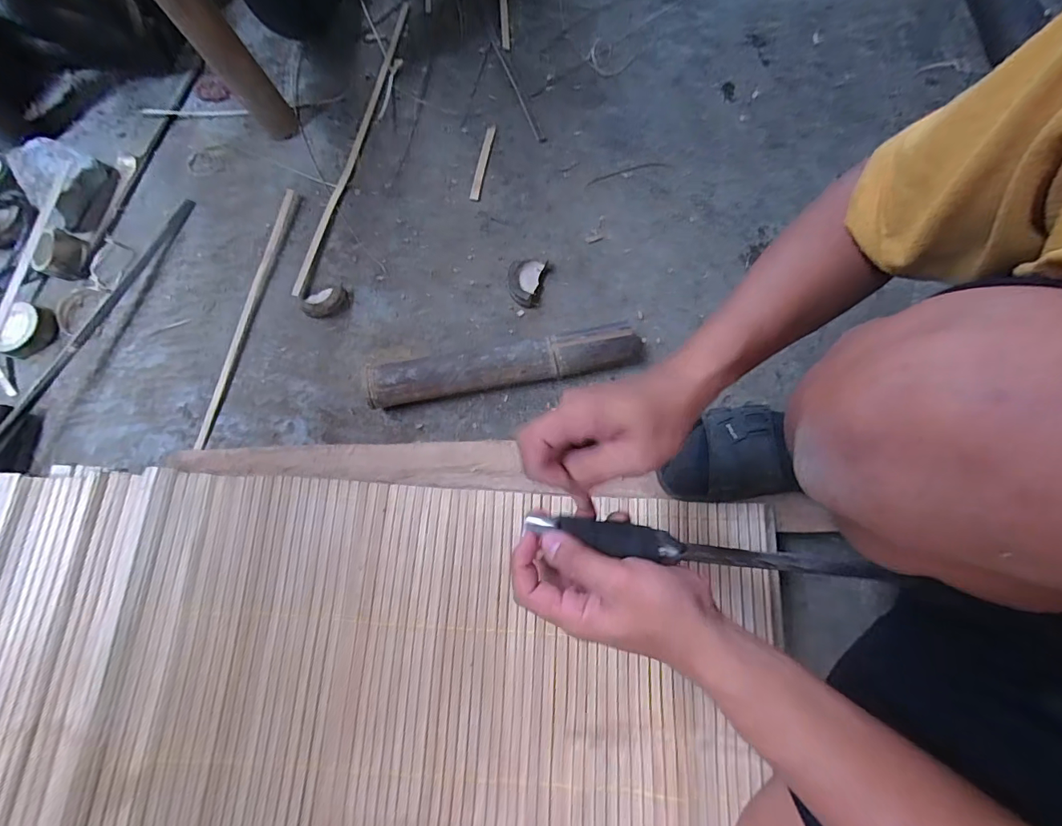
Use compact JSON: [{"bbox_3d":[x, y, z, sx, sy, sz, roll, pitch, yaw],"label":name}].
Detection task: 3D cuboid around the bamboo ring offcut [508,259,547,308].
[{"bbox_3d":[-0.005,-0.205,0.728,0.056,0.039,0.078,11,74,4],"label":"bamboo ring offcut"}]

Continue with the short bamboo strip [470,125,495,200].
[{"bbox_3d":[-0.081,-0.422,0.798,0.016,0.008,0.144,11,74,4],"label":"short bamboo strip"}]

